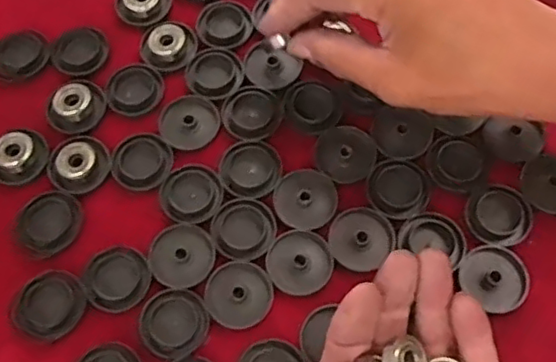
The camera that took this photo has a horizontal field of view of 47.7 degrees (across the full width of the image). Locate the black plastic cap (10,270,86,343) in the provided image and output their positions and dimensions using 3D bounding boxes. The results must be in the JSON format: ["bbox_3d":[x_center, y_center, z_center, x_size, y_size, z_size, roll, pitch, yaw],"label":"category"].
[{"bbox_3d":[-0.114,0.061,0.312,0.034,0.004,0.033,0,69,1],"label":"black plastic cap"}]

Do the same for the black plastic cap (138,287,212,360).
[{"bbox_3d":[-0.050,0.068,0.305,0.033,0.005,0.032,0,69,1],"label":"black plastic cap"}]

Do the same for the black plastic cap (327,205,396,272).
[{"bbox_3d":[0.042,0.029,0.320,0.031,0.004,0.032,0,69,1],"label":"black plastic cap"}]

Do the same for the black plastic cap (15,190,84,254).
[{"bbox_3d":[-0.120,0.020,0.328,0.033,0.011,0.033,0,69,1],"label":"black plastic cap"}]

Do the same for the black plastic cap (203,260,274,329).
[{"bbox_3d":[-0.020,0.055,0.310,0.033,0.004,0.033,0,69,1],"label":"black plastic cap"}]

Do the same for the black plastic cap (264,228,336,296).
[{"bbox_3d":[0.011,0.041,0.318,0.032,0.004,0.032,29,72,12],"label":"black plastic cap"}]

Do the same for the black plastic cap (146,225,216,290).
[{"bbox_3d":[-0.049,0.038,0.318,0.032,0.004,0.032,0,69,1],"label":"black plastic cap"}]

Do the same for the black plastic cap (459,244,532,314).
[{"bbox_3d":[0.109,0.047,0.311,0.031,0.004,0.033,0,69,1],"label":"black plastic cap"}]

